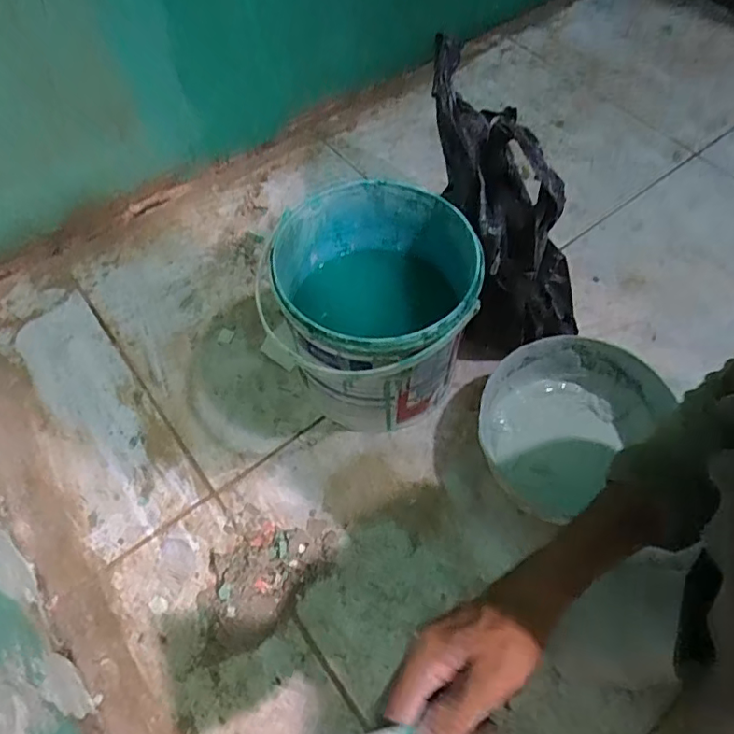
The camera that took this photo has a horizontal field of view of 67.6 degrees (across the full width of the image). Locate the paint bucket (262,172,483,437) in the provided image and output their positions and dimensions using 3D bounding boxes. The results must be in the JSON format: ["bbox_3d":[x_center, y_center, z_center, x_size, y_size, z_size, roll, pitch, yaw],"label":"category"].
[{"bbox_3d":[0.010,-0.050,0.546,0.183,0.184,0.177,0,60,1],"label":"paint bucket"}]

